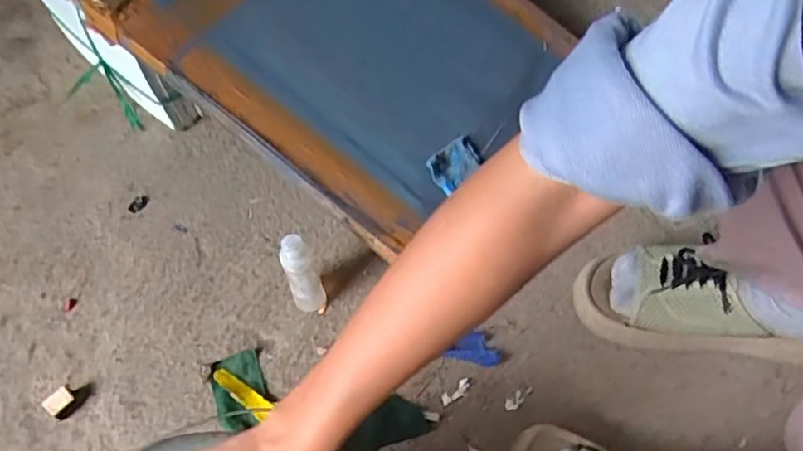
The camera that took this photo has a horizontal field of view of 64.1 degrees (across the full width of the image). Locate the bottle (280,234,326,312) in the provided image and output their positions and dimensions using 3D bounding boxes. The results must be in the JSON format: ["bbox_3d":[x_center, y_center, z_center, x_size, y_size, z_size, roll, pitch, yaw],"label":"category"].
[{"bbox_3d":[-0.094,0.050,0.616,0.030,0.097,0.033,-1,56,2],"label":"bottle"}]

